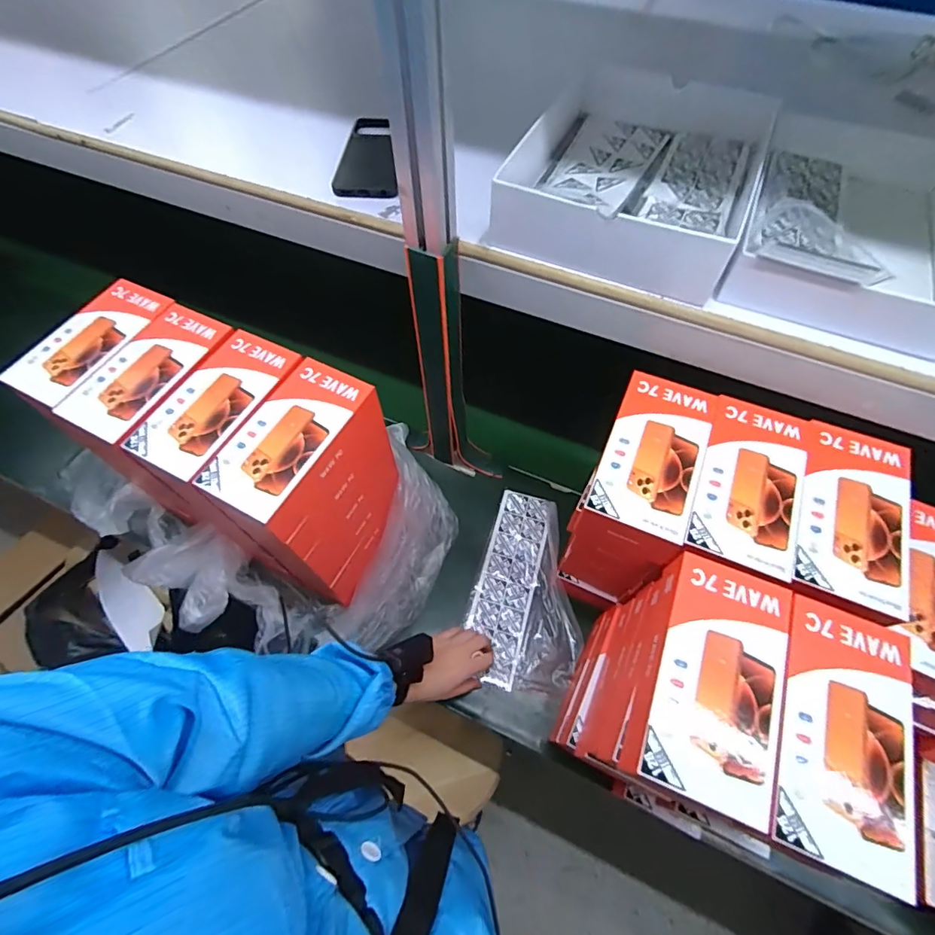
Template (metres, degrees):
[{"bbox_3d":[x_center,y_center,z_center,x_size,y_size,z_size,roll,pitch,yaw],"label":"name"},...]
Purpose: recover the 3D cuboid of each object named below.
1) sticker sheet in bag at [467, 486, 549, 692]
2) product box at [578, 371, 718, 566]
[{"bbox_3d":[0.063,0.177,0.751,0.090,0.005,0.300,11,61,6],"label":"sticker sheet in bag"},{"bbox_3d":[0.180,-0.006,0.492,0.100,0.049,0.186,21,63,11],"label":"product box"}]

